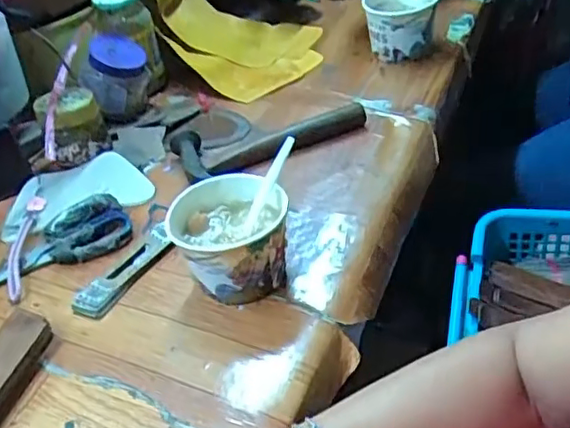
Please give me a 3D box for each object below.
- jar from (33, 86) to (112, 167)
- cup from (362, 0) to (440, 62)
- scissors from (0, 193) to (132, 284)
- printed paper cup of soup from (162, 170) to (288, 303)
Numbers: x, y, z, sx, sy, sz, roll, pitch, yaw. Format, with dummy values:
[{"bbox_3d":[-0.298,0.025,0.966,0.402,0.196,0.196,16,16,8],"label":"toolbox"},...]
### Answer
[{"bbox_3d":[-0.244,-0.102,0.703,0.067,0.072,0.057,-28,43,-21],"label":"jar"},{"bbox_3d":[0.151,-0.253,0.798,0.089,0.080,0.086,-7,41,6],"label":"cup"},{"bbox_3d":[-0.240,0.032,0.594,0.173,0.012,0.075,-27,43,-16],"label":"scissors"},{"bbox_3d":[-0.044,0.023,0.520,0.097,0.075,0.088,-4,40,7],"label":"printed paper cup of soup"}]

